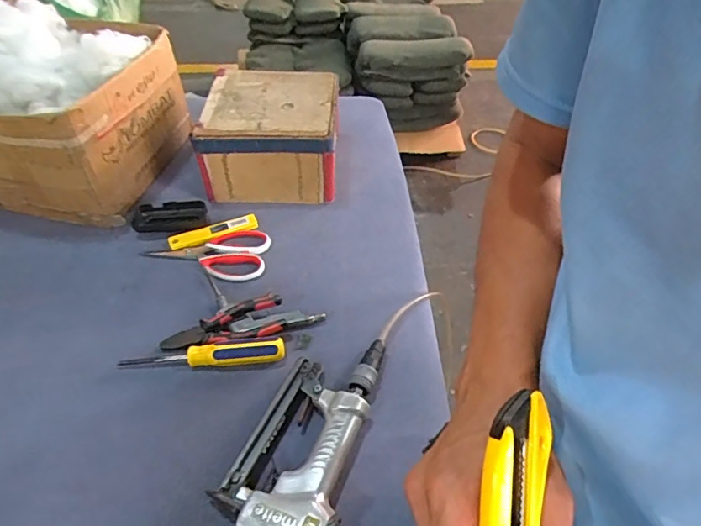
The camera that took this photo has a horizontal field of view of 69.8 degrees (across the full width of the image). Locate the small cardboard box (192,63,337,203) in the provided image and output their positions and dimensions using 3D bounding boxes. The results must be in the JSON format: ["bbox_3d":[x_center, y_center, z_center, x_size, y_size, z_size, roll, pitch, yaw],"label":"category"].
[{"bbox_3d":[-0.127,-0.211,0.849,0.206,0.145,0.194,0,45,3],"label":"small cardboard box"}]

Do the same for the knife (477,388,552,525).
[{"bbox_3d":[0.074,0.134,0.233,0.030,0.018,0.142,7,79,9],"label":"knife"}]

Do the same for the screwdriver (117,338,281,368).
[{"bbox_3d":[-0.178,0.107,0.606,0.195,0.026,0.032,-3,45,0],"label":"screwdriver"}]

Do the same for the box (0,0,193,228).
[{"bbox_3d":[-0.442,-0.244,0.801,0.242,0.246,0.285,9,46,11],"label":"box"}]

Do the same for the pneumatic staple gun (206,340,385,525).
[{"bbox_3d":[-0.040,0.174,0.529,0.128,0.039,0.253,12,47,14],"label":"pneumatic staple gun"}]

